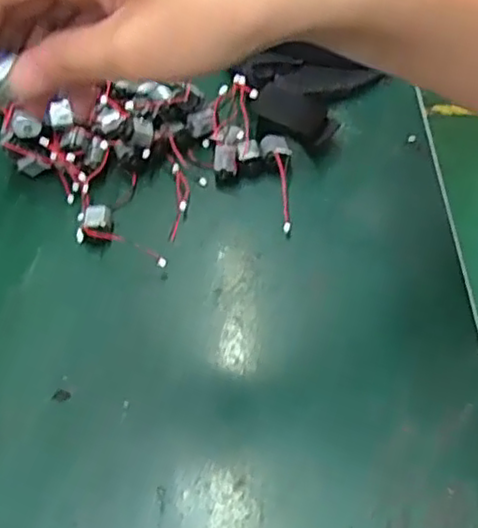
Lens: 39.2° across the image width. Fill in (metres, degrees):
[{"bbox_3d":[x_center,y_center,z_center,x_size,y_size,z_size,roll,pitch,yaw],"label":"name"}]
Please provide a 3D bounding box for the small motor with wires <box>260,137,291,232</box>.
[{"bbox_3d":[0.029,-0.057,0.475,0.021,0.019,0.081,-4,51,1],"label":"small motor with wires"}]

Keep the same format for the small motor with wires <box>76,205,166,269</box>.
[{"bbox_3d":[-0.077,-0.018,0.456,0.072,0.018,0.025,23,57,22],"label":"small motor with wires"}]

